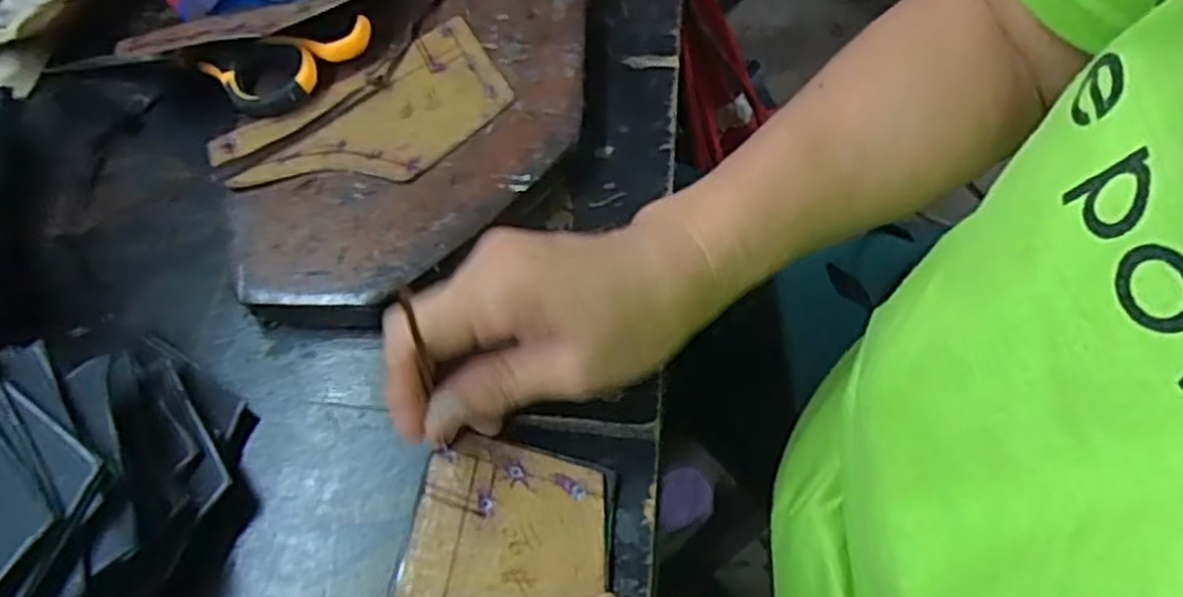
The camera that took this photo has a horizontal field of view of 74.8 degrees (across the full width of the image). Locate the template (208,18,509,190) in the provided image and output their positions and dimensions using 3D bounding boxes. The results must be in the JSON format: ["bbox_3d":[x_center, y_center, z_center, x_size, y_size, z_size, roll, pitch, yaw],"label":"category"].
[{"bbox_3d":[-0.111,-0.089,0.393,0.145,0.005,0.081,-34,64,-16],"label":"template"}]

